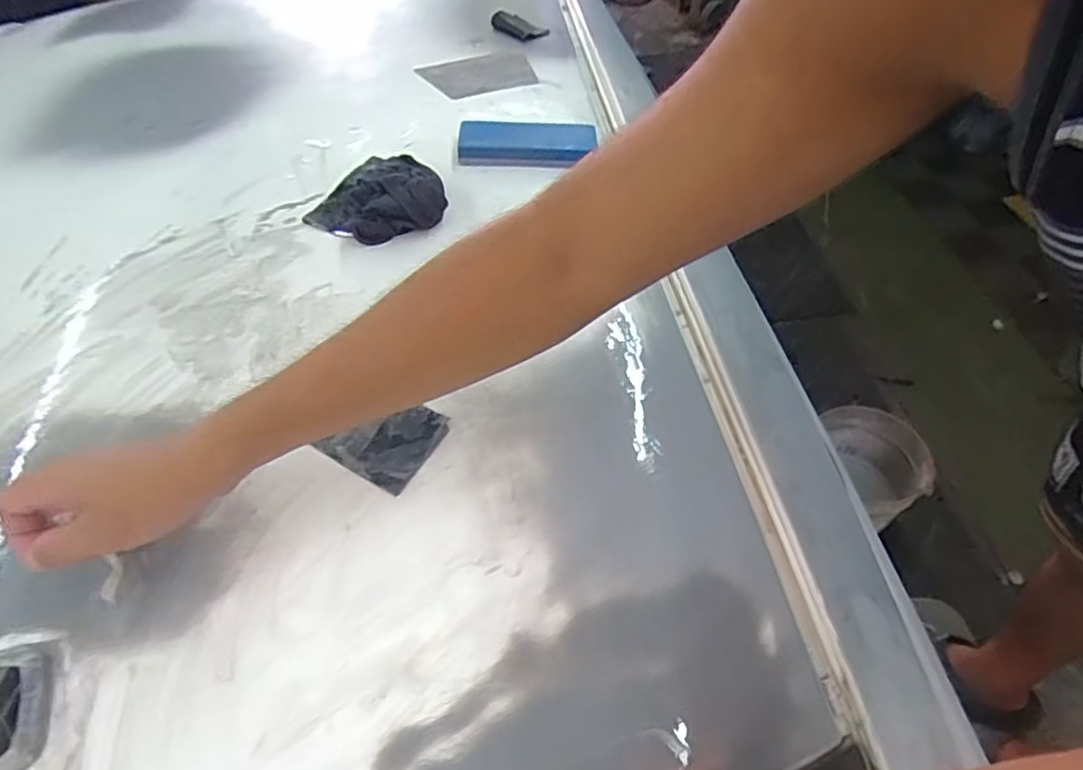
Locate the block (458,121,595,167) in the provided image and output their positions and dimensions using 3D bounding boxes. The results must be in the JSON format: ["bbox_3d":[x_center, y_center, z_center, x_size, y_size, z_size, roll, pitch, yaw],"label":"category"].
[{"bbox_3d":[-0.015,-0.251,0.659,0.140,0.027,0.055,-2,50,2],"label":"block"}]

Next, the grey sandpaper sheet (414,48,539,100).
[{"bbox_3d":[-0.072,-0.392,0.801,0.141,0.007,0.105,-23,52,-15],"label":"grey sandpaper sheet"}]

